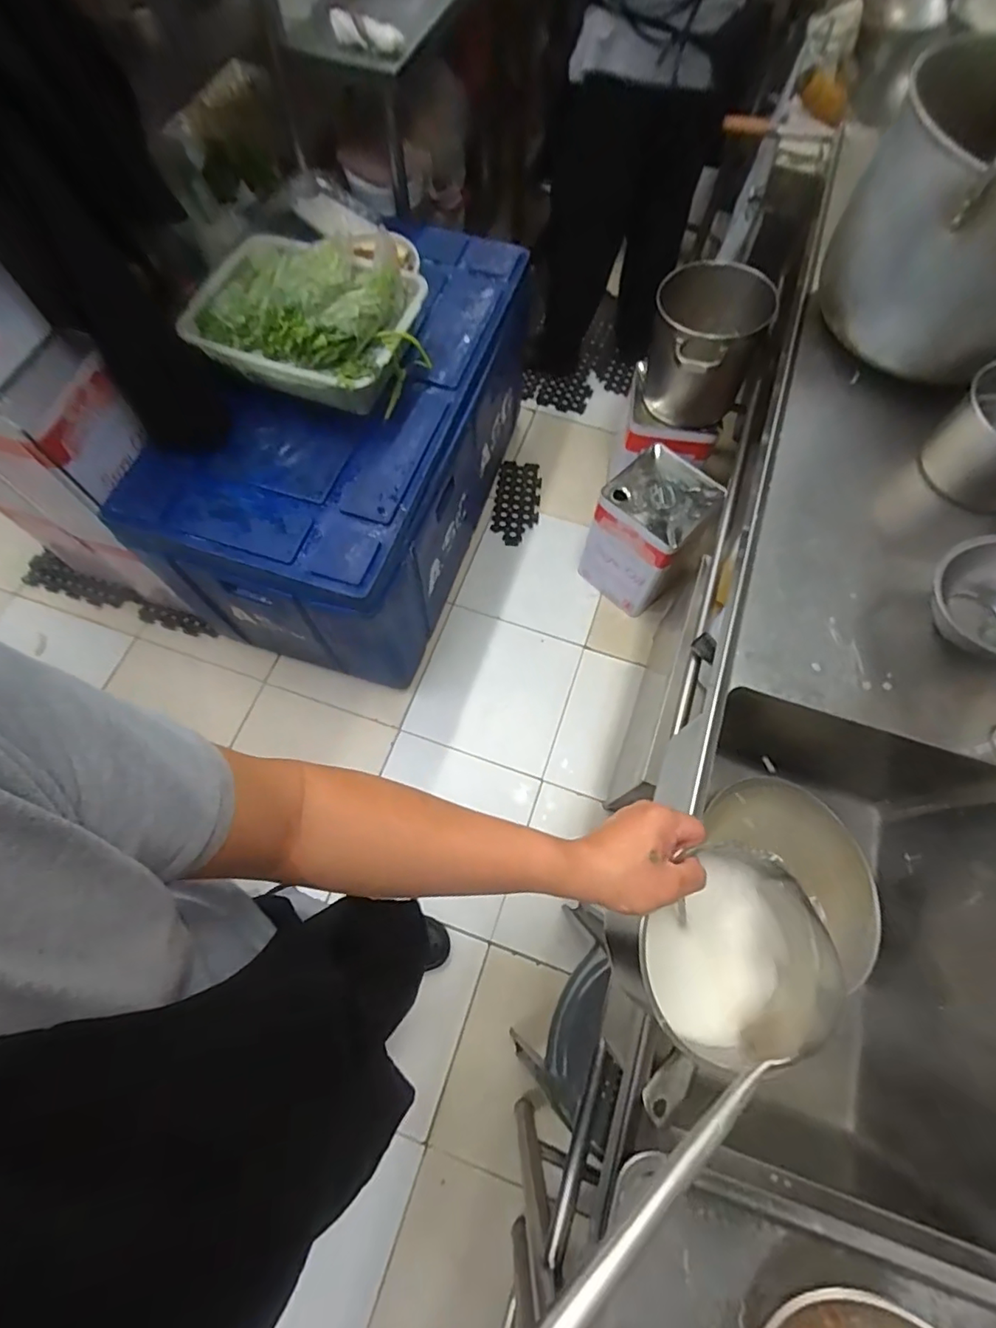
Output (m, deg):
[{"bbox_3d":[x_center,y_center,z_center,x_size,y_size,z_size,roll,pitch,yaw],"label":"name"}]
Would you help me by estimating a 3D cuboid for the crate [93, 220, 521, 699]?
[{"bbox_3d":[-0.330,-0.537,1.450,0.580,0.571,1.039,20,69,6],"label":"crate"}]

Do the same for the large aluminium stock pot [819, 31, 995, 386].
[{"bbox_3d":[0.685,-0.610,0.785,0.353,0.286,0.423,32,71,11],"label":"large aluminium stock pot"}]

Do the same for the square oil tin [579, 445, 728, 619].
[{"bbox_3d":[0.397,-0.337,1.504,0.253,0.337,0.276,42,73,14],"label":"square oil tin"}]

